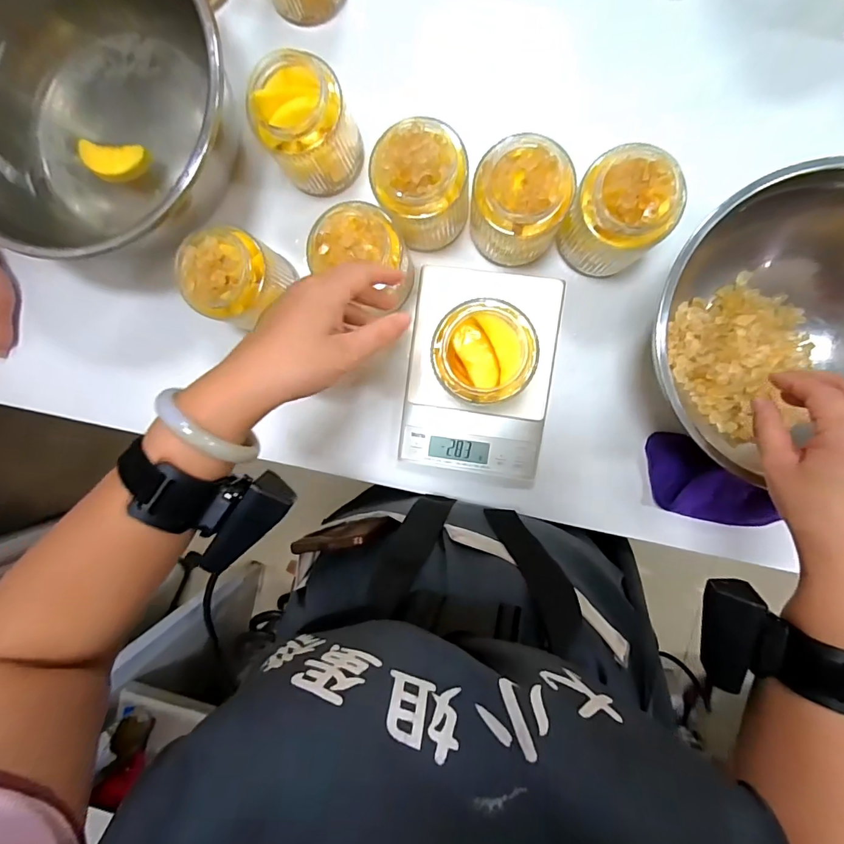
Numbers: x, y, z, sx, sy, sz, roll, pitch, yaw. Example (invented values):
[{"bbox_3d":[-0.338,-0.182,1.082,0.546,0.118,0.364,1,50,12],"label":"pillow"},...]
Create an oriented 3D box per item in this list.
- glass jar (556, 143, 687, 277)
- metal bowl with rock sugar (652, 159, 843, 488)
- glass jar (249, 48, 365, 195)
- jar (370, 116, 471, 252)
[{"bbox_3d":[0.176,-0.186,0.419,0.081,0.106,0.078,0,94,5],"label":"glass jar"},{"bbox_3d":[0.323,-0.071,0.406,0.248,0.122,0.232,0,94,5],"label":"metal bowl with rock sugar"},{"bbox_3d":[-0.105,-0.275,0.433,0.072,0.098,0.084,40,97,2],"label":"glass jar"},{"bbox_3d":[0.002,-0.216,0.425,0.081,0.105,0.076,0,94,5],"label":"jar"}]

